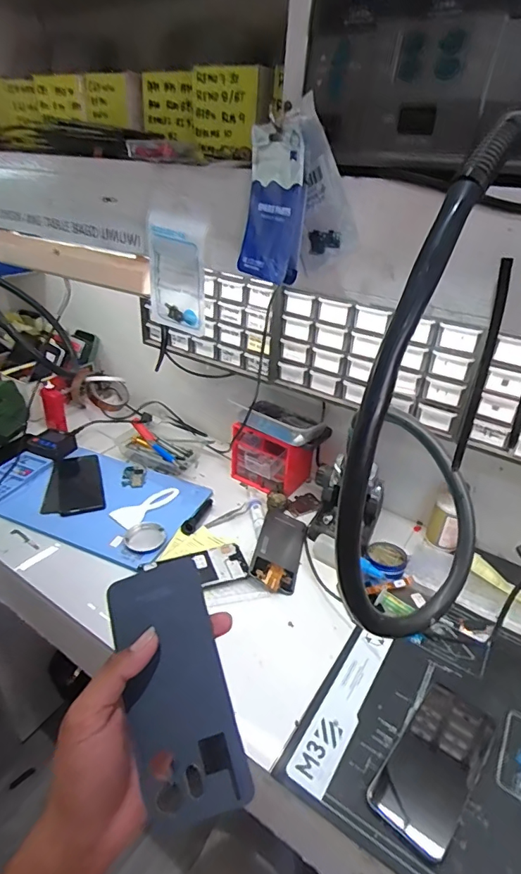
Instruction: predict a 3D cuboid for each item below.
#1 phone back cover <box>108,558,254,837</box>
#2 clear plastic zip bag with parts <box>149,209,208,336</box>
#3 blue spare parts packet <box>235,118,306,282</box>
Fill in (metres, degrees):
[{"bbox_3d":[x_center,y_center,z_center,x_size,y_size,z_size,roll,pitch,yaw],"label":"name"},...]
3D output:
[{"bbox_3d":[-0.061,0.176,0.330,0.070,0.010,0.163,-18,71,-2],"label":"phone back cover"},{"bbox_3d":[-0.098,-0.179,0.530,0.084,0.136,0.020,26,42,15],"label":"clear plastic zip bag with parts"},{"bbox_3d":[0.008,-0.200,0.406,0.022,0.117,0.072,-13,35,-26],"label":"blue spare parts packet"}]

